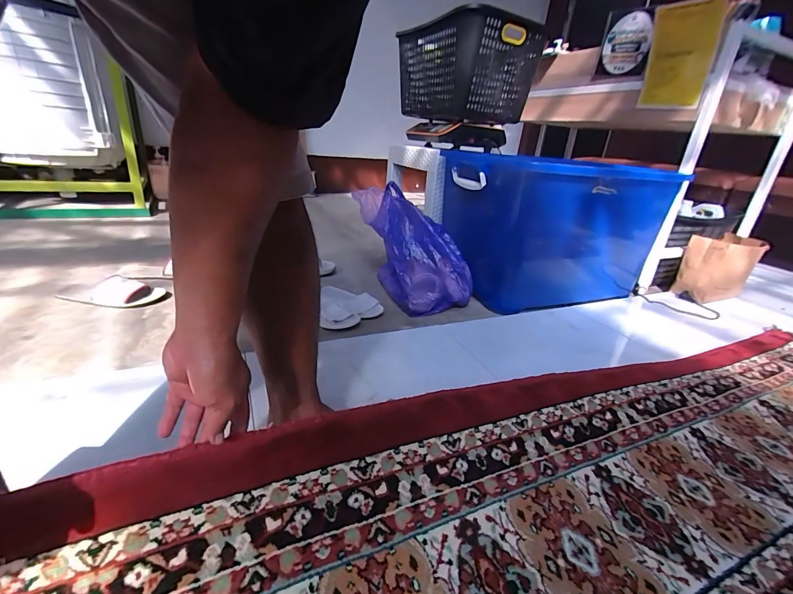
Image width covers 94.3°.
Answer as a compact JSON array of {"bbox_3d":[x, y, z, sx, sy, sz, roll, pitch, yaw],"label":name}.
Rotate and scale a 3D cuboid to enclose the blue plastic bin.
[{"bbox_3d":[0.551,-0.256,1.368,0.835,0.460,0.445,-3,27,-21],"label":"blue plastic bin"}]

